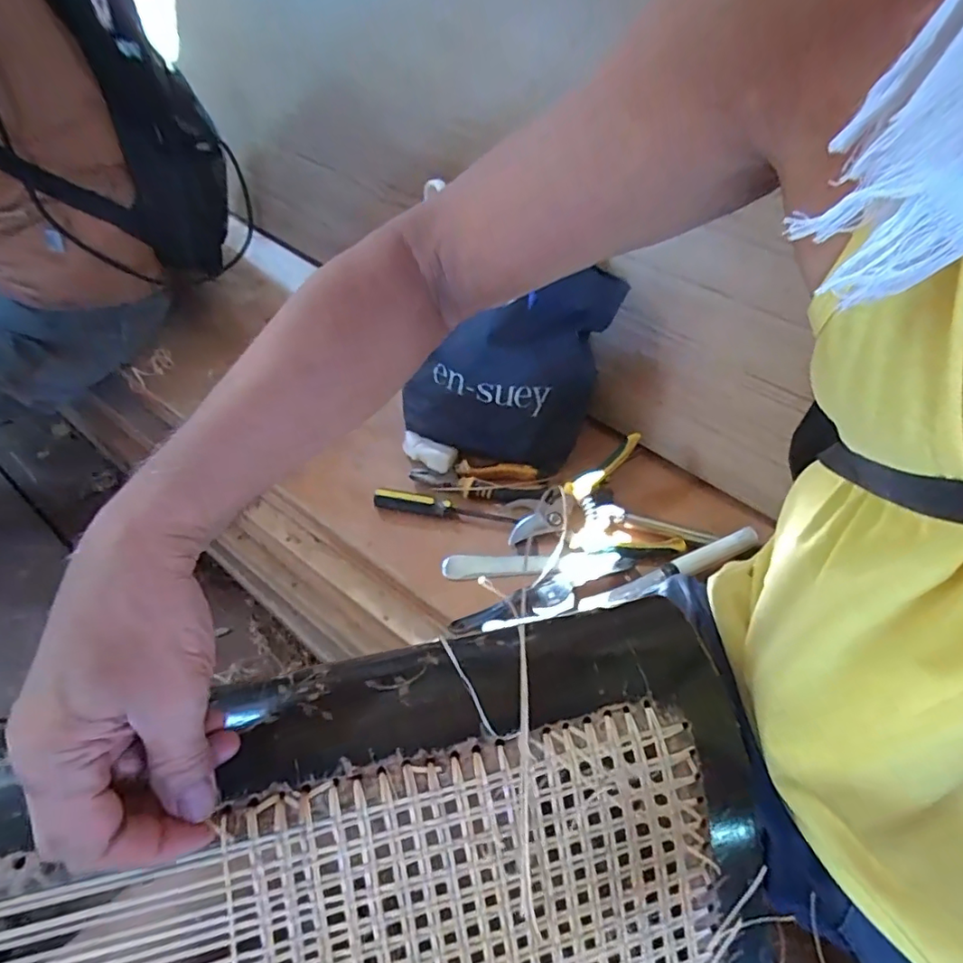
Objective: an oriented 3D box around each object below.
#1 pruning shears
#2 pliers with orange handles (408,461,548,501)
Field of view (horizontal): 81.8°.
[{"bbox_3d":[0.118,0.028,0.591,0.171,0.048,0.125,-11,54,-13],"label":"pruning shears"},{"bbox_3d":[-0.003,0.000,0.633,0.148,0.017,0.041,4,52,-2],"label":"pliers with orange handles"}]

